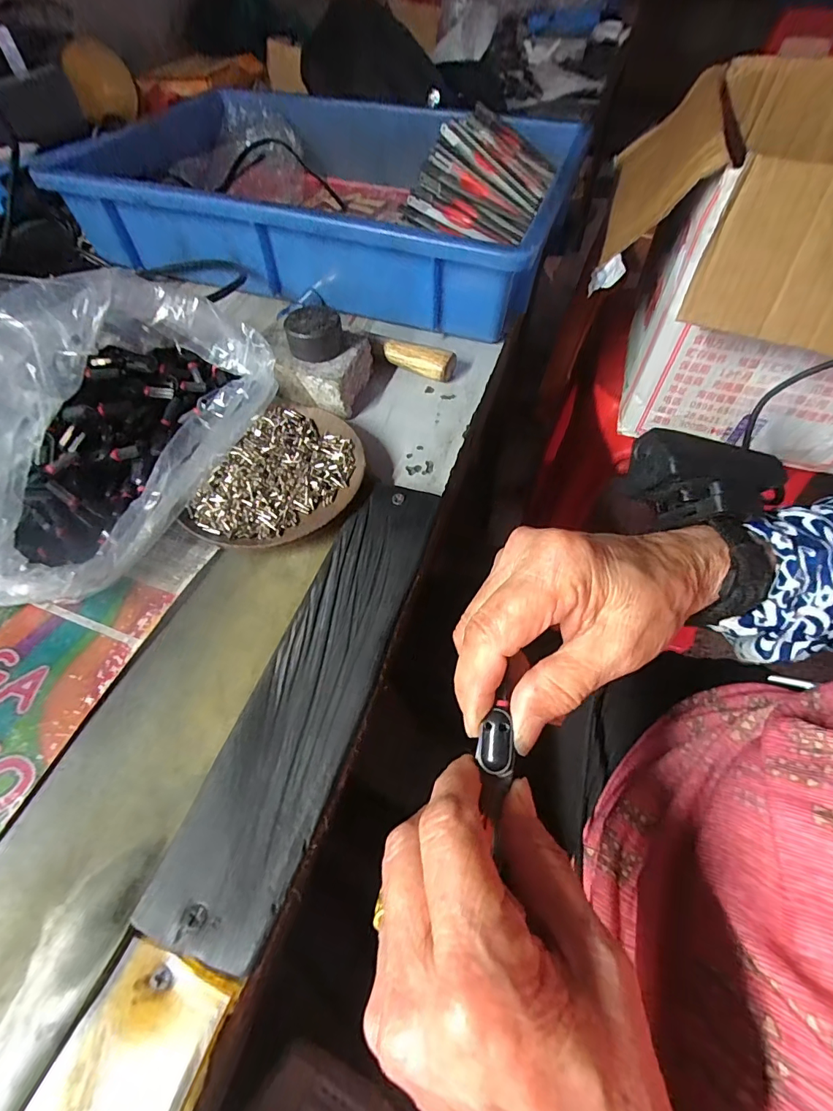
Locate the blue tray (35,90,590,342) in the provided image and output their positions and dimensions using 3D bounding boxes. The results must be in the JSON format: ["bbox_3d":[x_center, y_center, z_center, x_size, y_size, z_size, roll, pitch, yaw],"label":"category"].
[{"bbox_3d":[-0.089,-0.356,0.439,0.435,0.067,0.294,15,58,11],"label":"blue tray"}]

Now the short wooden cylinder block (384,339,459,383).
[{"bbox_3d":[0.002,-0.150,0.350,0.052,0.017,0.019,24,60,16],"label":"short wooden cylinder block"}]

